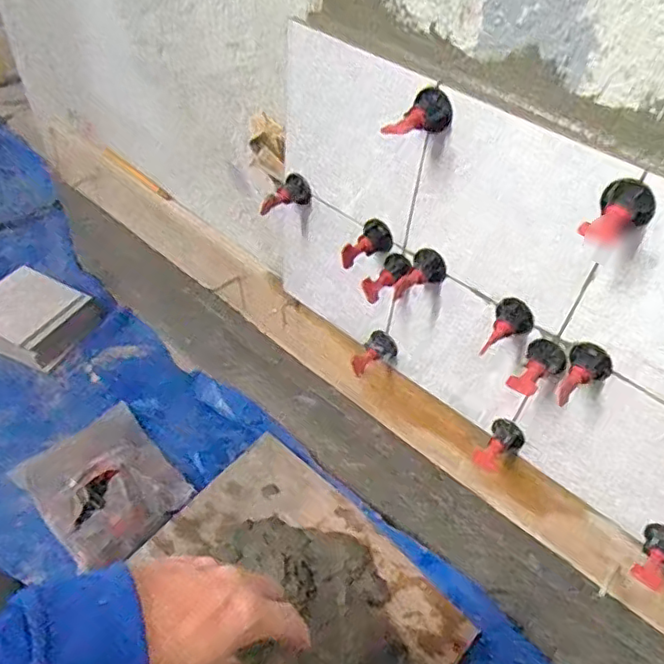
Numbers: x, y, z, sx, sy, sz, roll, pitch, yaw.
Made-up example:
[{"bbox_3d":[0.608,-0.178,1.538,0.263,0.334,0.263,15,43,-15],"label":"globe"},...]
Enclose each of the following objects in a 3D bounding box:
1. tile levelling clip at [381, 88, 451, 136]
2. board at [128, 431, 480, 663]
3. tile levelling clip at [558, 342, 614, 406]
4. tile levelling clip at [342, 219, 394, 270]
[{"bbox_3d":[0.061,-0.147,0.404,0.029,0.026,0.046,31,52,21],"label":"tile levelling clip"},{"bbox_3d":[-0.053,0.361,0.781,0.421,0.038,0.318,35,54,24],"label":"board"},{"bbox_3d":[0.181,0.034,0.431,0.052,0.025,0.030,-40,61,-19],"label":"tile levelling clip"},{"bbox_3d":[0.032,-0.075,0.510,0.027,0.029,0.045,26,50,17],"label":"tile levelling clip"}]

